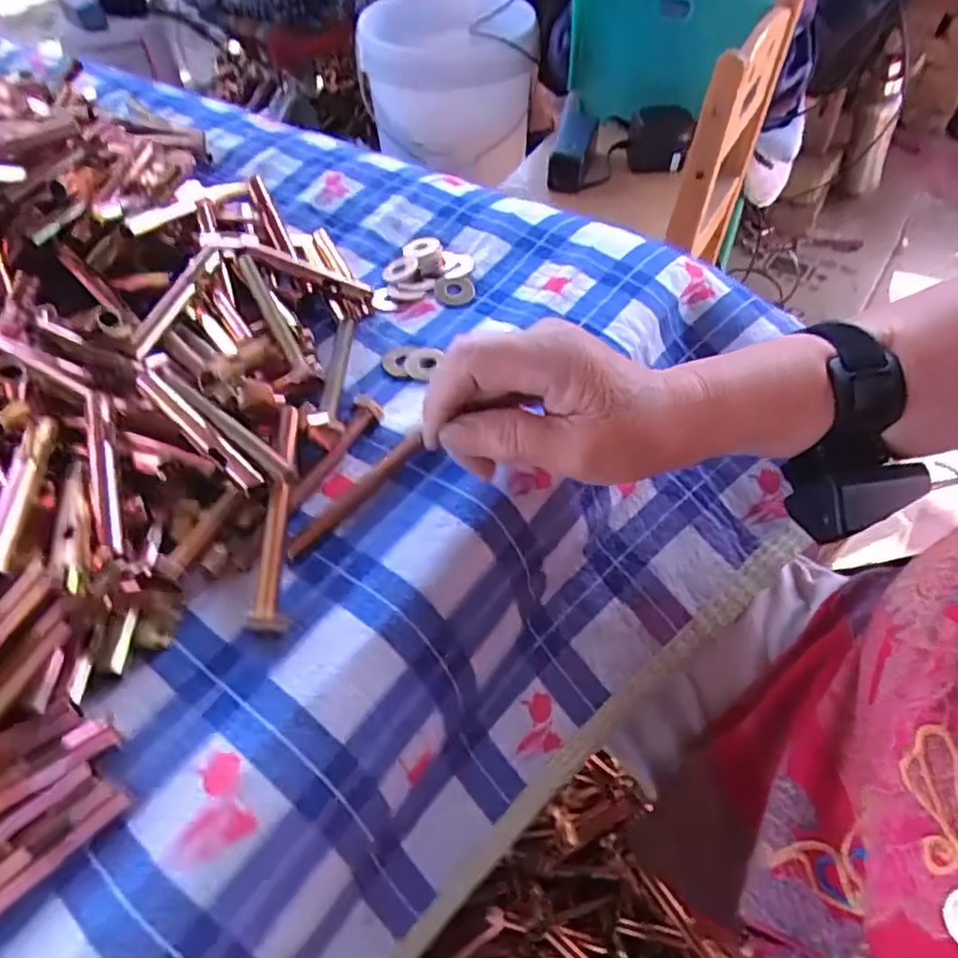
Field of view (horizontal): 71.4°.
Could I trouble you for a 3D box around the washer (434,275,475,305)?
[{"bbox_3d":[-0.015,-0.118,0.415,0.025,0.004,0.024,-3,65,-13],"label":"washer"}]

